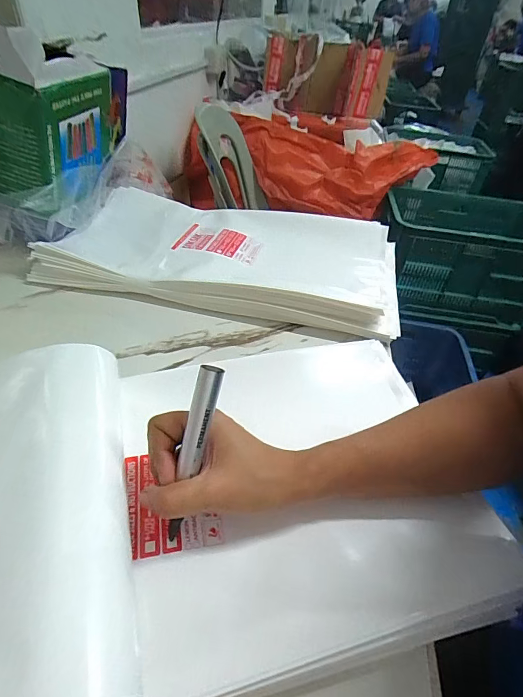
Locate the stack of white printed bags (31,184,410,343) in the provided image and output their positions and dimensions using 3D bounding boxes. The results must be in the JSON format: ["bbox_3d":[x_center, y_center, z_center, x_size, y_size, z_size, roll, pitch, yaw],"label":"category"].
[{"bbox_3d":[-0.046,-0.148,0.593,0.490,0.044,0.264,9,42,5],"label":"stack of white printed bags"}]

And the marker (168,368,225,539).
[{"bbox_3d":[-0.047,0.073,0.262,0.016,0.127,0.012,17,10,13],"label":"marker"}]

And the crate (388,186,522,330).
[{"bbox_3d":[0.688,-0.332,1.376,0.543,0.295,0.382,10,42,5],"label":"crate"}]

